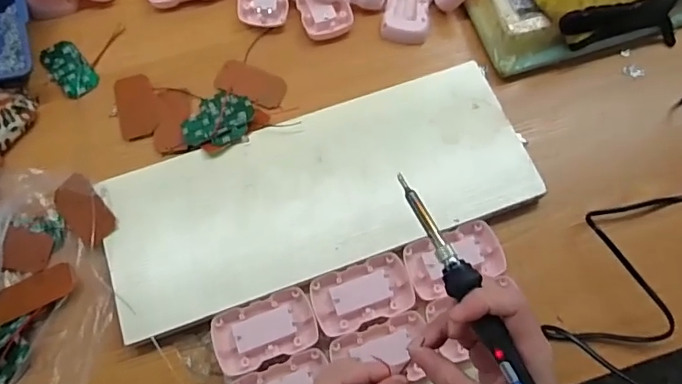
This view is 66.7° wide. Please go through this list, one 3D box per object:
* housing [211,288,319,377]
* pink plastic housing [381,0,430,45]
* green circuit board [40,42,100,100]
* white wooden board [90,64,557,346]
[{"bbox_3d":[-0.066,0.122,0.455,0.088,0.010,0.052,-20,72,-7],"label":"housing"},{"bbox_3d":[0.074,-0.206,0.578,0.050,0.017,0.084,8,71,3],"label":"pink plastic housing"},{"bbox_3d":[-0.295,-0.134,0.563,0.039,0.005,0.075,-38,75,-12],"label":"green circuit board"},{"bbox_3d":[-0.019,0.000,0.498,0.398,0.026,0.153,-19,72,-7],"label":"white wooden board"}]

